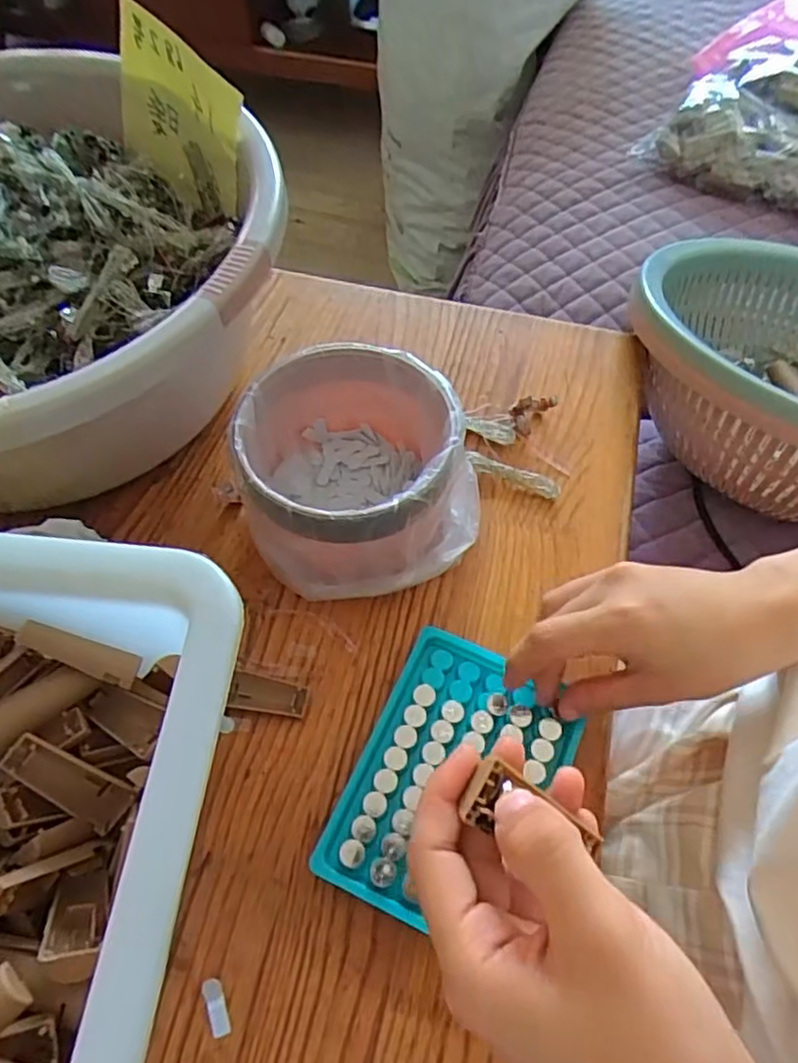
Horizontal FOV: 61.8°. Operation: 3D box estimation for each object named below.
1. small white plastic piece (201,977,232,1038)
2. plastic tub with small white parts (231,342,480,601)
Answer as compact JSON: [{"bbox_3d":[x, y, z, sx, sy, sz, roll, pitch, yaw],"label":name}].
[{"bbox_3d":[-0.077,0.200,0.281,0.008,0.004,0.021,-20,60,-12],"label":"small white plastic piece"},{"bbox_3d":[-0.024,-0.033,0.378,0.119,0.083,0.121,0,58,-1],"label":"plastic tub with small white parts"}]

